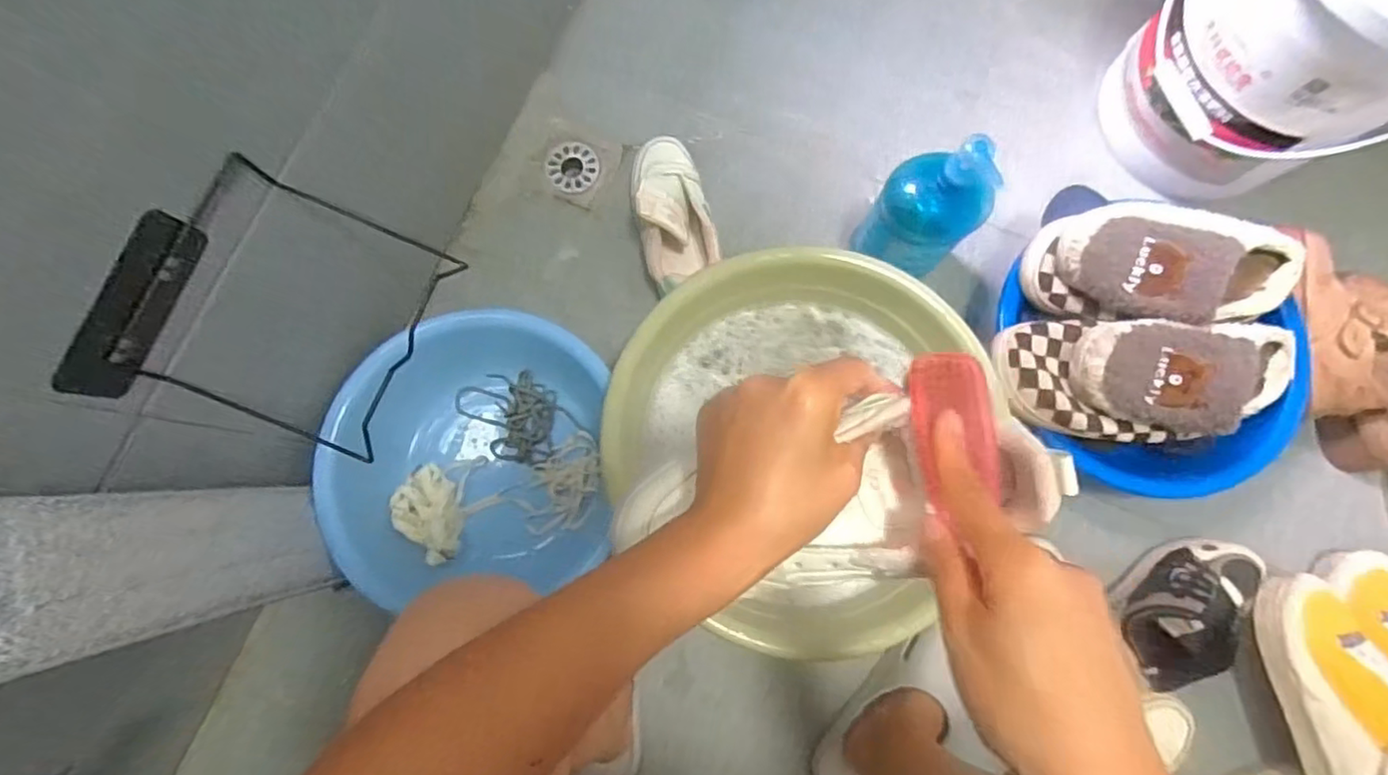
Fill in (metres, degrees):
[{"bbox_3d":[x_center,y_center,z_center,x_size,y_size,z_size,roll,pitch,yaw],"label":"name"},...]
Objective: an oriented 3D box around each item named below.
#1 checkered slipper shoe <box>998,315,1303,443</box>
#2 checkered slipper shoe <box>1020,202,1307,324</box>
[{"bbox_3d":[0.478,-0.011,0.639,0.306,0.074,0.120,3,80,-1],"label":"checkered slipper shoe"},{"bbox_3d":[0.501,-0.125,0.660,0.255,0.085,0.118,3,80,-1],"label":"checkered slipper shoe"}]

